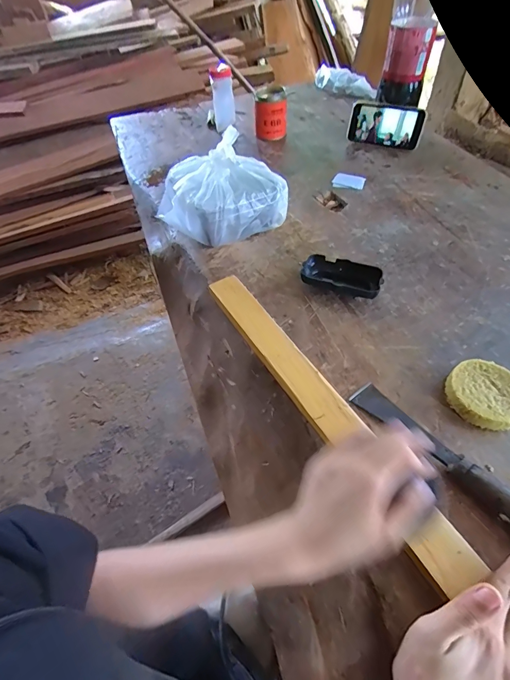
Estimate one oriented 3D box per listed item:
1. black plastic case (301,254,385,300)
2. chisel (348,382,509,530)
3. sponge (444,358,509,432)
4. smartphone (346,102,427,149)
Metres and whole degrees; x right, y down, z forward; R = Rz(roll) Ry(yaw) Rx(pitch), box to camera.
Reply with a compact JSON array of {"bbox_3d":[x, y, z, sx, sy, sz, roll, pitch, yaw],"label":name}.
[{"bbox_3d":[0.125,-0.092,0.521,0.109,0.027,0.046,17,55,17],"label":"black plastic case"},{"bbox_3d":[0.195,0.119,0.349,0.031,0.036,0.235,-33,57,-21],"label":"chisel"},{"bbox_3d":[0.253,0.060,0.399,0.076,0.020,0.075,-2,52,2],"label":"sponge"},{"bbox_3d":[0.261,-0.429,0.727,0.145,0.071,0.015,16,31,14],"label":"smartphone"}]

